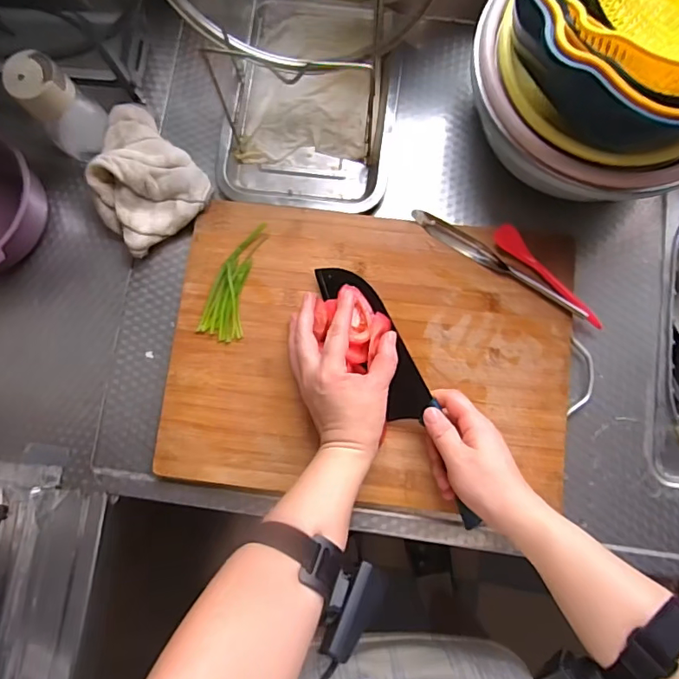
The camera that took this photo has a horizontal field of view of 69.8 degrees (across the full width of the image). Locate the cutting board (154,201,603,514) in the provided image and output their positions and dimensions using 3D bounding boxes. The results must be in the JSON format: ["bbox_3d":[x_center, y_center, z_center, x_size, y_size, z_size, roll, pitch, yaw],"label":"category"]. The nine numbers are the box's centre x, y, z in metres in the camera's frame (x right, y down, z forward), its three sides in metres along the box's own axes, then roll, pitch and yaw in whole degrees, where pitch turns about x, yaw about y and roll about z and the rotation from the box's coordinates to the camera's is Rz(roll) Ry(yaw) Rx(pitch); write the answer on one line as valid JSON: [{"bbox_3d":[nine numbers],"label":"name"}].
[{"bbox_3d":[0.032,0.014,0.497,0.392,0.026,0.286,6,83,2],"label":"cutting board"}]

